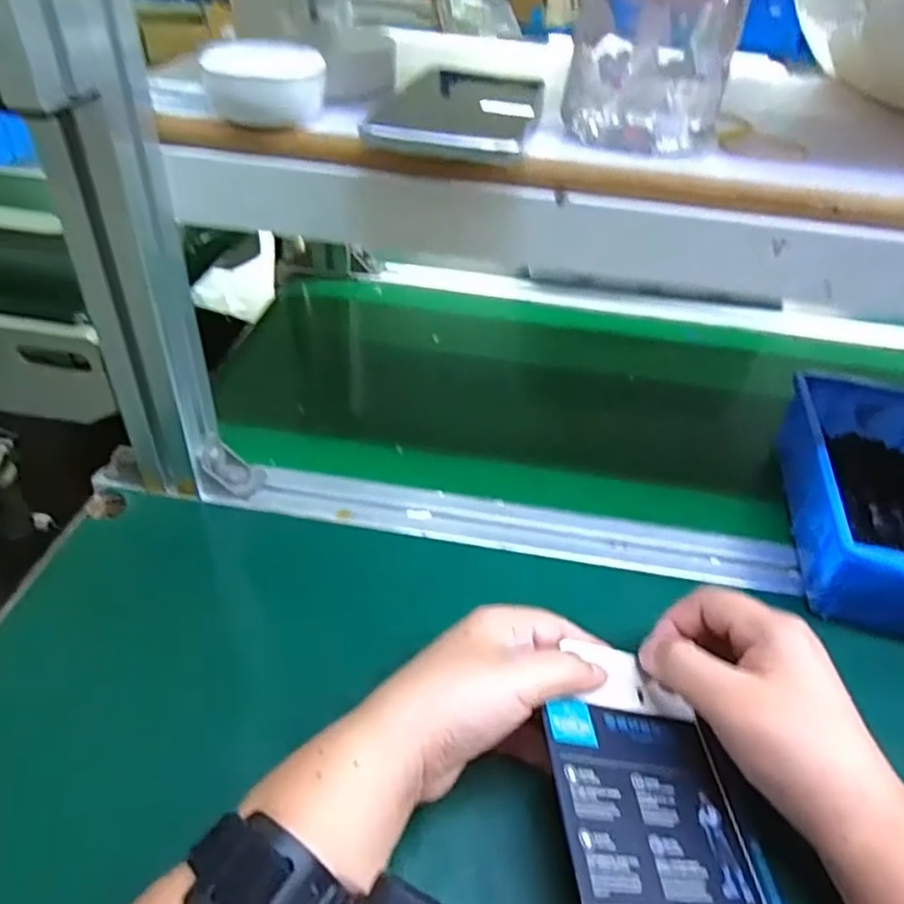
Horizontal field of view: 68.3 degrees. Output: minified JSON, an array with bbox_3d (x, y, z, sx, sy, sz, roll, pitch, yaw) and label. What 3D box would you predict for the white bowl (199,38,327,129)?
[{"bbox_3d":[-0.092,-0.183,0.332,0.056,0.030,0.056,-8,42,-15],"label":"white bowl"}]

